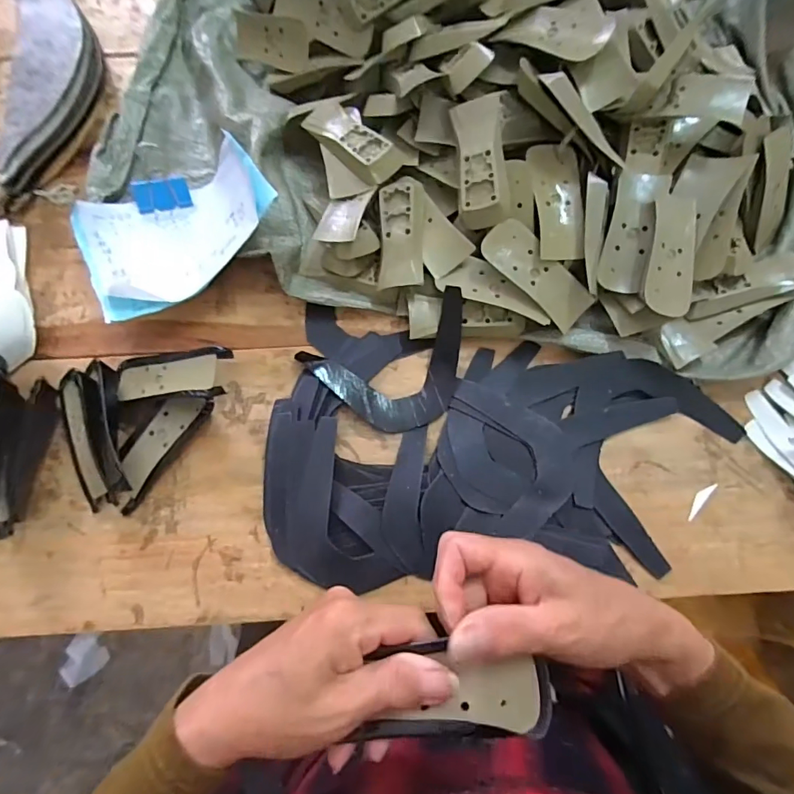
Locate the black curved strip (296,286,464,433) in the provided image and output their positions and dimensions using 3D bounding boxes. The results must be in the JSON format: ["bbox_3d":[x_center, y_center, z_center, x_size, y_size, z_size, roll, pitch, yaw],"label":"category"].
[{"bbox_3d":[-0.001,-0.022,0.403,0.152,0.037,0.100,-20,75,-5],"label":"black curved strip"}]

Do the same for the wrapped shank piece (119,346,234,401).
[{"bbox_3d":[-0.192,-0.018,0.398,0.109,0.021,0.042,-4,73,19],"label":"wrapped shank piece"}]

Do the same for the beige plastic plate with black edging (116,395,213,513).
[{"bbox_3d":[-0.209,0.040,0.396,0.040,0.016,0.109,36,78,10],"label":"beige plastic plate with black edging"}]

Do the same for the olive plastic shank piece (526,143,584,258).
[{"bbox_3d":[0.140,-0.171,0.400,0.042,0.022,0.100,-3,75,-1],"label":"olive plastic shank piece"}]

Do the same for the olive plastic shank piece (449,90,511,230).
[{"bbox_3d":[0.074,-0.206,0.399,0.042,0.022,0.107,-4,92,0],"label":"olive plastic shank piece"}]

